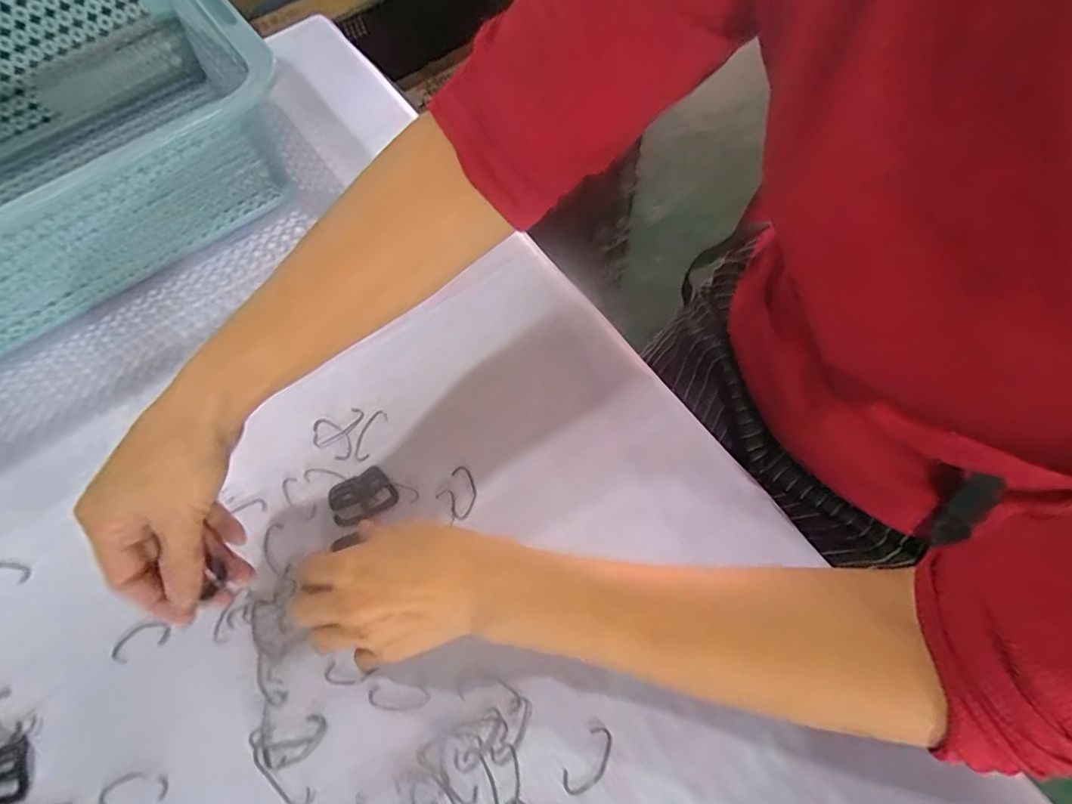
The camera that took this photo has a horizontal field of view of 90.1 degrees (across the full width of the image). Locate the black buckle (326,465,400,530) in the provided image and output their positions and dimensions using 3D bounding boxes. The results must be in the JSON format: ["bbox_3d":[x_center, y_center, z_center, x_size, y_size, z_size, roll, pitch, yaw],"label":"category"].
[{"bbox_3d":[-0.122,0.066,0.373,0.044,0.005,0.034,-26,68,-9],"label":"black buckle"}]

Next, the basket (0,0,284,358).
[{"bbox_3d":[-0.415,-0.205,0.443,0.293,0.118,0.393,41,74,18],"label":"basket"}]

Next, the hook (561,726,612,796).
[{"bbox_3d":[0.030,0.206,0.305,0.018,0.004,0.039,37,73,16],"label":"hook"}]

